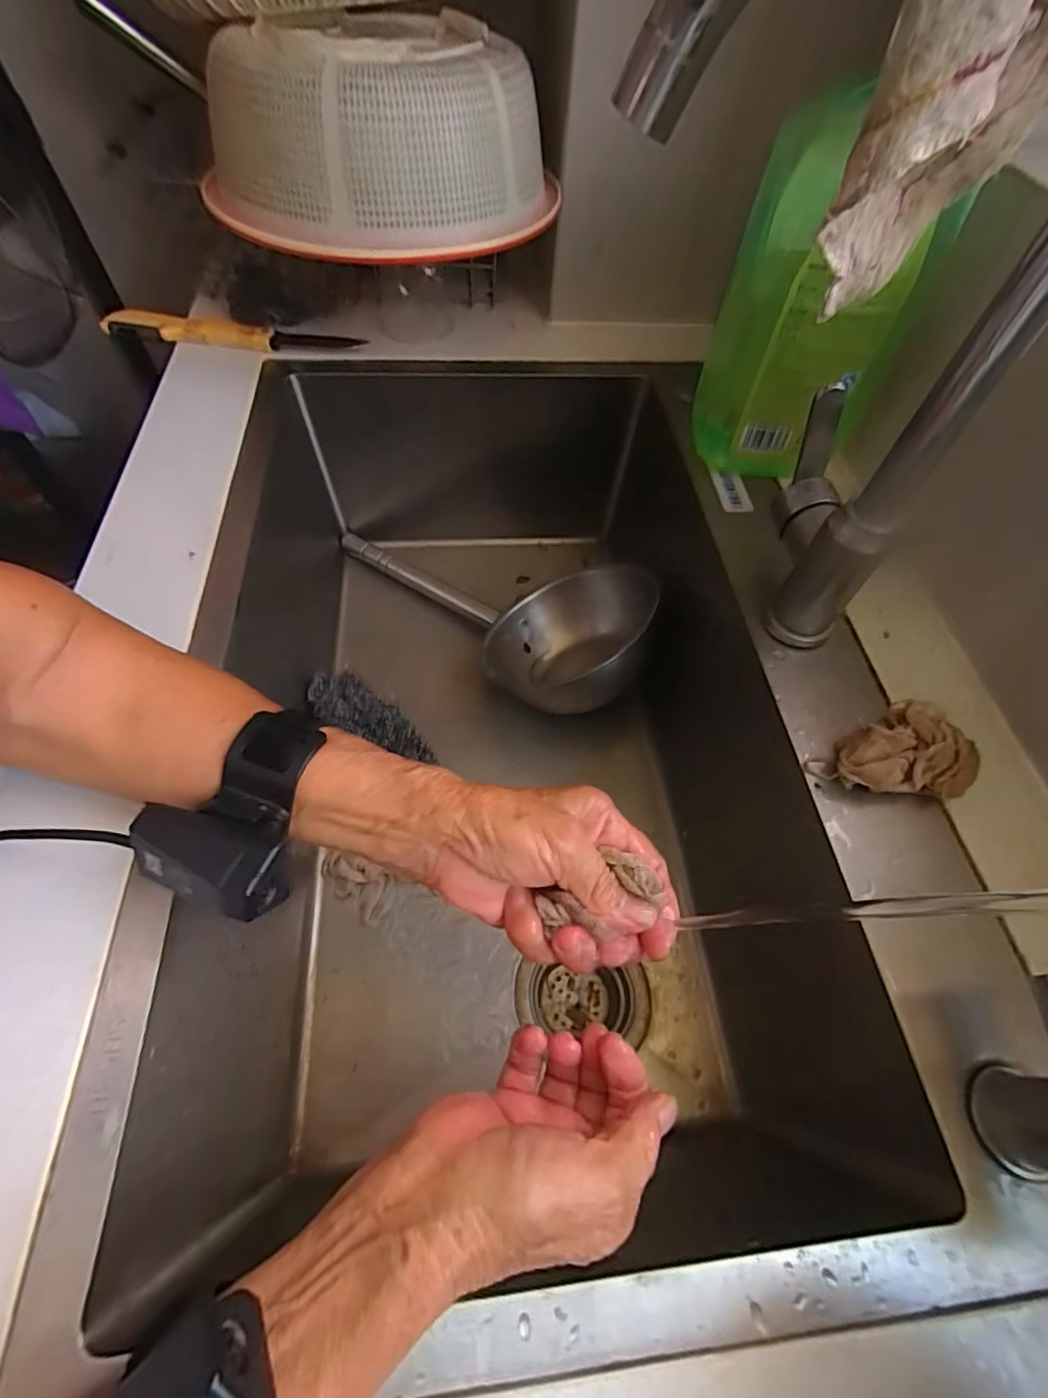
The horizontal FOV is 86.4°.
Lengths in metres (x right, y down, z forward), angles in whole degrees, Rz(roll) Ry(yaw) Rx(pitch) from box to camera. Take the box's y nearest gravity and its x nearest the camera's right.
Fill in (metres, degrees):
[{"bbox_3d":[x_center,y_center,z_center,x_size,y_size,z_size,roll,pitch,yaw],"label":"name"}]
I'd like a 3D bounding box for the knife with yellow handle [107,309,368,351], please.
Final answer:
[{"bbox_3d":[-0.275,-0.342,0.528,0.234,0.024,0.023,1,58,-4],"label":"knife with yellow handle"}]

